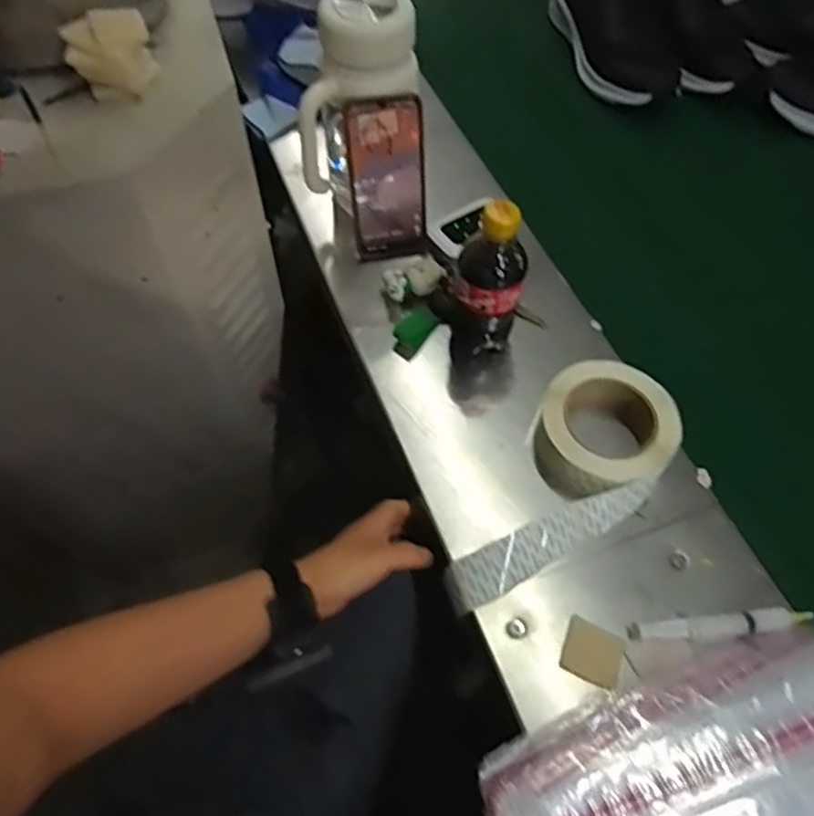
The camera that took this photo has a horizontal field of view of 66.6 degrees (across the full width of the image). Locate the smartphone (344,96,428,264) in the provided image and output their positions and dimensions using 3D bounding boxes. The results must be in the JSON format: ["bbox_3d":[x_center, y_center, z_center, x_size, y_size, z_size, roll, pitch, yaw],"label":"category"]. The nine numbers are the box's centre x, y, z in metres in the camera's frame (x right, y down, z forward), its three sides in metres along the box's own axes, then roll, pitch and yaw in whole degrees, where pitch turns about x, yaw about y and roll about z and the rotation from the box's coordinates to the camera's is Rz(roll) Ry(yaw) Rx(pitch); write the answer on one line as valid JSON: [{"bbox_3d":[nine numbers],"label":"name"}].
[{"bbox_3d":[-0.019,-0.228,0.634,0.078,0.160,0.011,-12,41,-9],"label":"smartphone"}]

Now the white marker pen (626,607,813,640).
[{"bbox_3d":[0.246,0.169,0.482,0.144,0.012,0.018,-4,60,-4],"label":"white marker pen"}]

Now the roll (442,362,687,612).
[{"bbox_3d":[0.142,0.066,0.523,0.111,0.054,0.256,28,62,14],"label":"roll"}]

